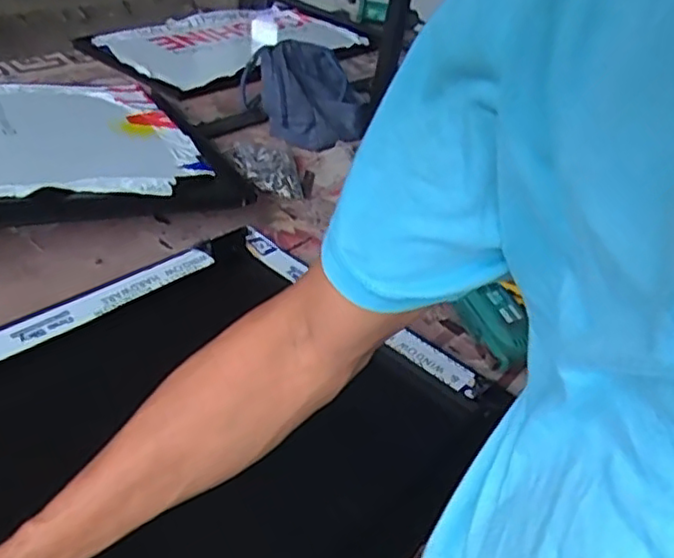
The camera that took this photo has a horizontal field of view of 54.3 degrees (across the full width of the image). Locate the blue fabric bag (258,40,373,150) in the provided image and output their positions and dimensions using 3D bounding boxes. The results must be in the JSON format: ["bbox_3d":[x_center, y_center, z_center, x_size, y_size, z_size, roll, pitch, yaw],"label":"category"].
[{"bbox_3d":[-0.046,-0.346,1.223,0.181,0.213,0.058,-21,-2,-31],"label":"blue fabric bag"}]

